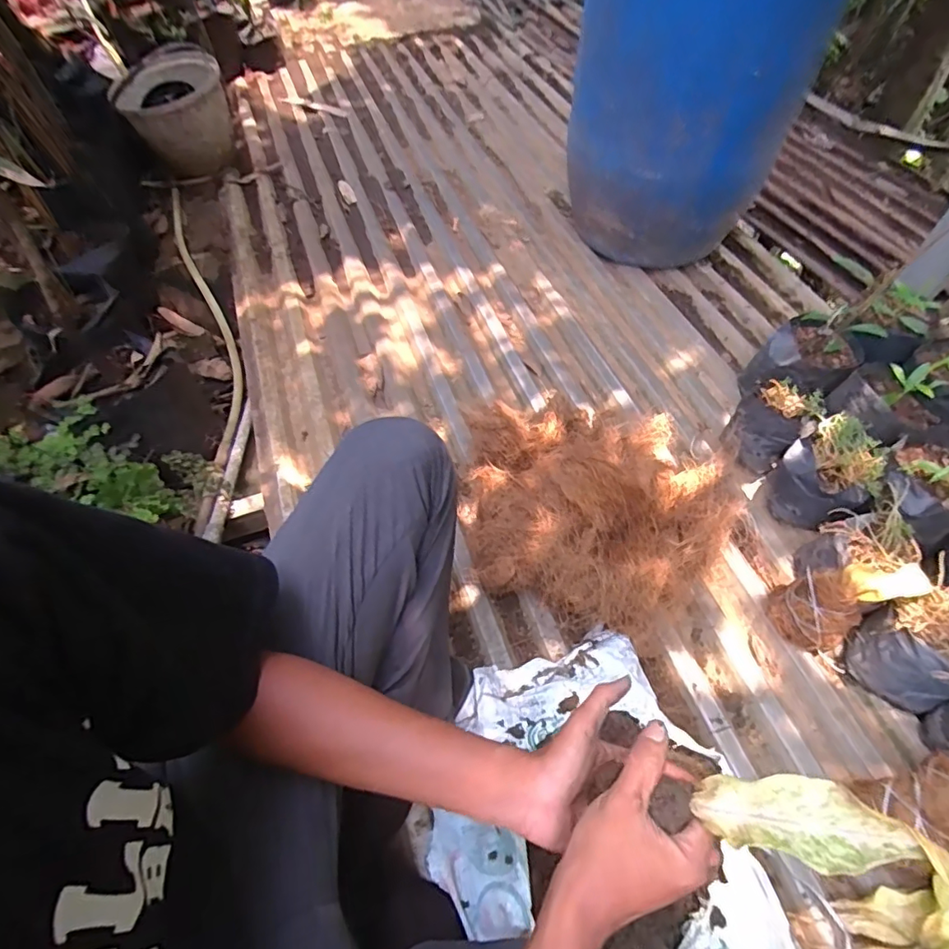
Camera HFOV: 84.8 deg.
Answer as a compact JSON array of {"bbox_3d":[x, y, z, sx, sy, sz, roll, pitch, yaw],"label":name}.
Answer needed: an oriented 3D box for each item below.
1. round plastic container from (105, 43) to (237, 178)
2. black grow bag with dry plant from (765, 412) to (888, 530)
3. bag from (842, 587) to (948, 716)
[{"bbox_3d":[-0.829,-1.003,1.468,0.275,0.253,0.281,-25,60,-14],"label":"round plastic container"},{"bbox_3d":[0.578,0.001,0.858,0.133,0.121,0.144,36,65,22],"label":"black grow bag with dry plant"},{"bbox_3d":[0.615,0.237,0.709,0.143,0.112,0.128,-20,59,-11],"label":"bag"}]

